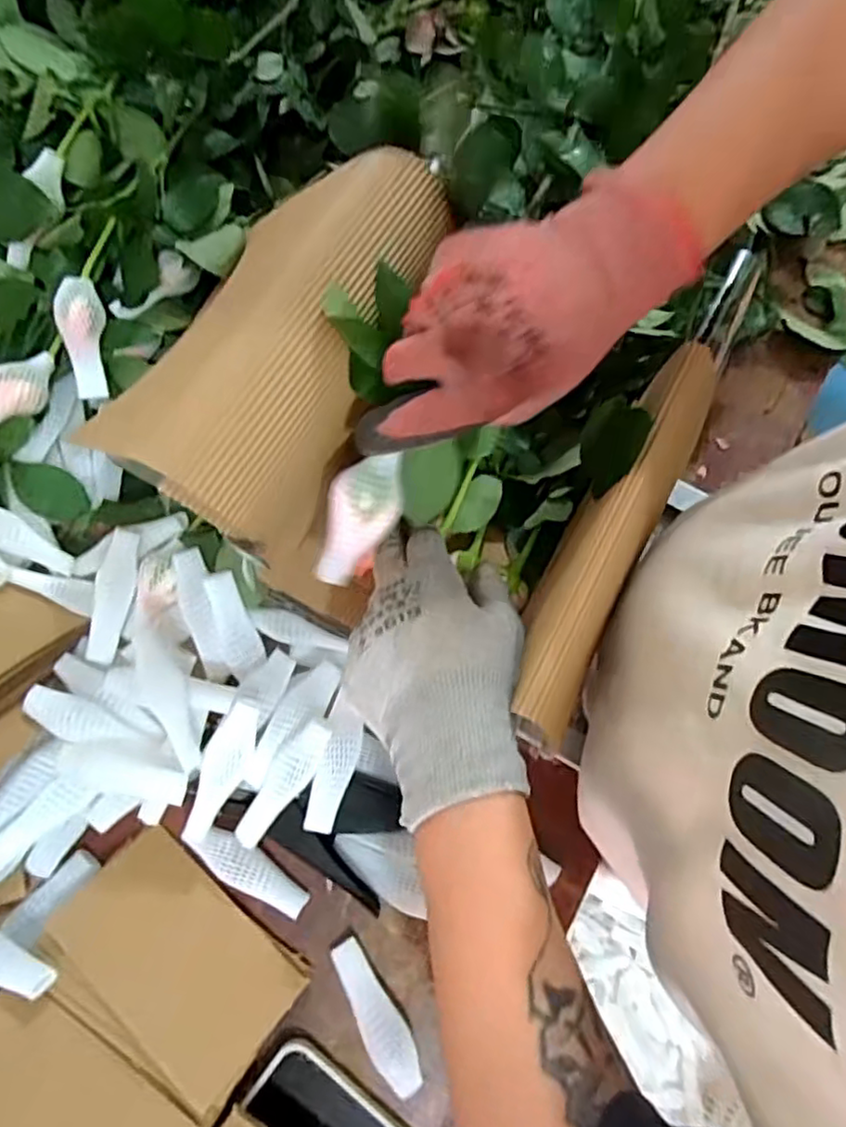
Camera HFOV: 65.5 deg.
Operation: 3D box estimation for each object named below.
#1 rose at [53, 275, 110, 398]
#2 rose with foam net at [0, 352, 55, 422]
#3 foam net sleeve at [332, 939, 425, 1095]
[{"bbox_3d":[-0.238,-0.158,0.462,0.026,0.024,0.080,-3,101,-1],"label":"rose"},{"bbox_3d":[-0.287,-0.114,0.458,0.029,0.025,0.081,28,76,7],"label":"rose with foam net"},{"bbox_3d":[-0.027,0.269,0.393,0.024,0.016,0.083,-26,76,-7],"label":"foam net sleeve"}]

